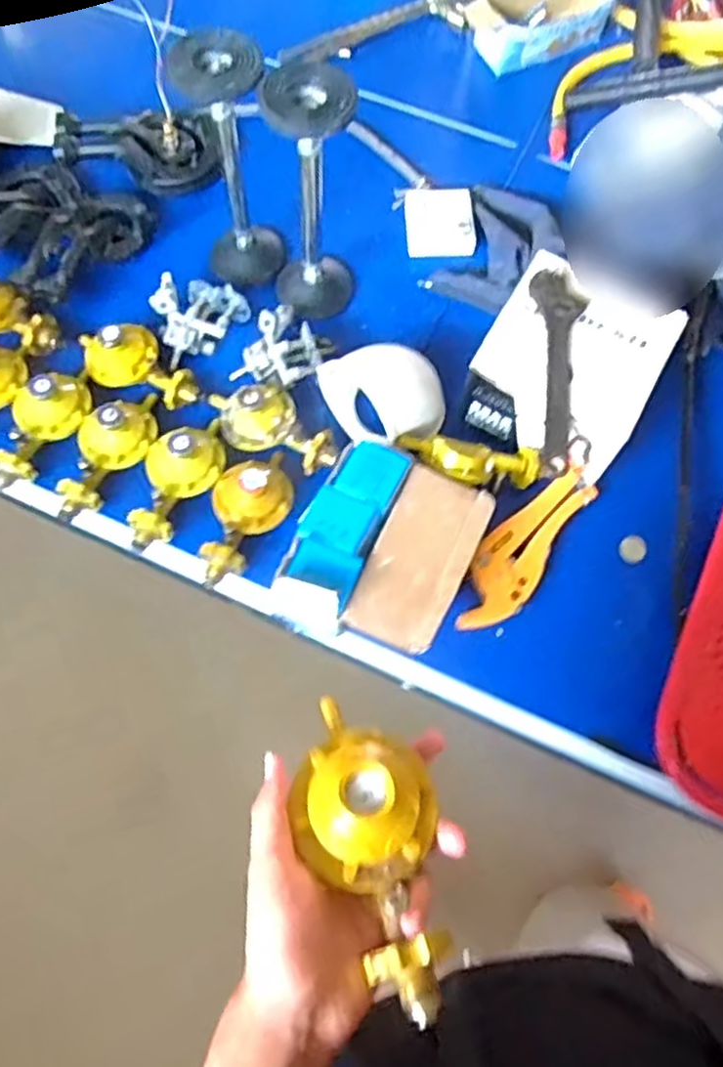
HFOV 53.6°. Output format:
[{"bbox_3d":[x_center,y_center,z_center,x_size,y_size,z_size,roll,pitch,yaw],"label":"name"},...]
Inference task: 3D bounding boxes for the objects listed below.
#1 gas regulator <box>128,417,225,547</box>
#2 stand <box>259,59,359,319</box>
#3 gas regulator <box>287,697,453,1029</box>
[{"bbox_3d":[-0.197,-0.061,0.774,0.081,0.048,0.153,12,68,3],"label":"gas regulator"},{"bbox_3d":[-0.054,-0.361,0.797,0.092,0.257,0.102,-3,68,-3],"label":"stand"},{"bbox_3d":[0.009,0.170,0.393,0.076,0.047,0.167,-17,64,-8],"label":"gas regulator"}]

